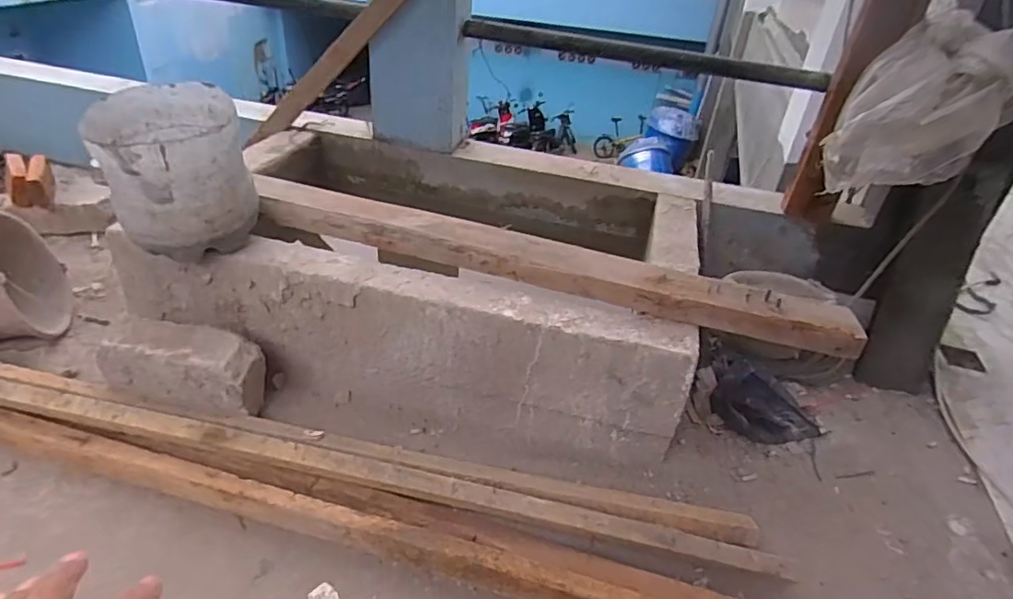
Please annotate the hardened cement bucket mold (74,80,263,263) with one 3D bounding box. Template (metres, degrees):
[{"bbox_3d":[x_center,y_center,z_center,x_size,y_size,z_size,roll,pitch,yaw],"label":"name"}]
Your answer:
[{"bbox_3d":[-0.620,-0.239,1.092,0.237,0.234,0.253,-18,41,-30],"label":"hardened cement bucket mold"}]

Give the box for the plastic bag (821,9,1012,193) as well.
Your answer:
[{"bbox_3d":[0.902,-0.410,1.253,0.304,0.320,0.242,32,42,32],"label":"plastic bag"}]

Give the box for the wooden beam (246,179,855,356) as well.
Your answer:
[{"bbox_3d":[0.050,-0.092,1.165,1.203,0.062,0.151,13,35,10],"label":"wooden beam"}]

